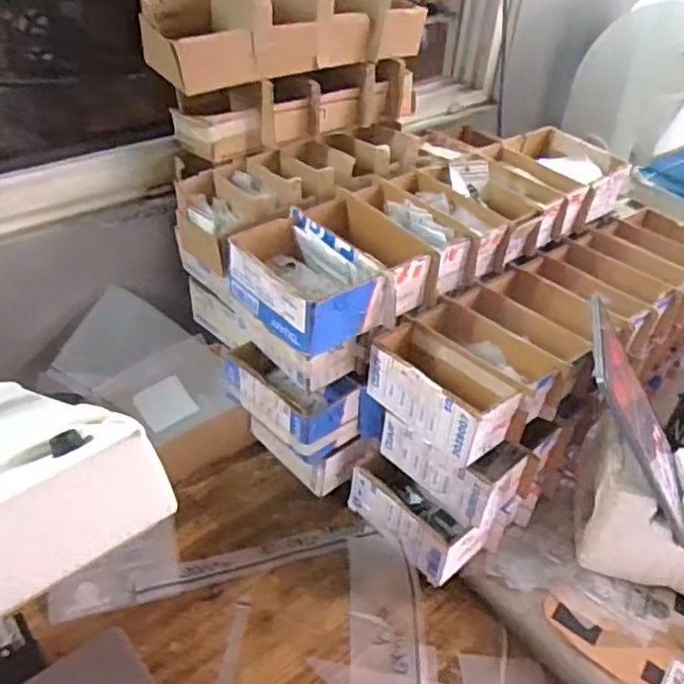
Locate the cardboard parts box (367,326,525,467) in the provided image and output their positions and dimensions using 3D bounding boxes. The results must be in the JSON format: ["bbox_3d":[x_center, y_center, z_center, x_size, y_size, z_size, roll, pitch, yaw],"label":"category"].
[{"bbox_3d":[0.107,0.053,0.736,0.079,0.072,0.159,-26,47,-33],"label":"cardboard parts box"}]

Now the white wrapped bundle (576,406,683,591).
[{"bbox_3d":[0.412,0.203,0.790,0.233,0.145,0.150,13,39,10],"label":"white wrapped bundle"}]

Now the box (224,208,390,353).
[{"bbox_3d":[-0.042,-0.067,0.752,0.115,0.070,0.162,-29,49,-35],"label":"box"}]

